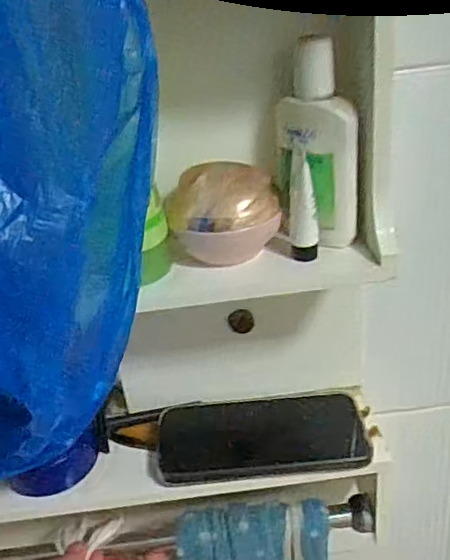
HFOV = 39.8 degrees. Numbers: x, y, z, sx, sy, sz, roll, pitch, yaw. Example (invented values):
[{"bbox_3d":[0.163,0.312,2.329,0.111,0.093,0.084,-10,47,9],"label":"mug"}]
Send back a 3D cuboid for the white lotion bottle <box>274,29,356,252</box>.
[{"bbox_3d":[0.057,-0.082,0.382,0.048,0.120,0.030,0,30,12],"label":"white lotion bottle"}]

